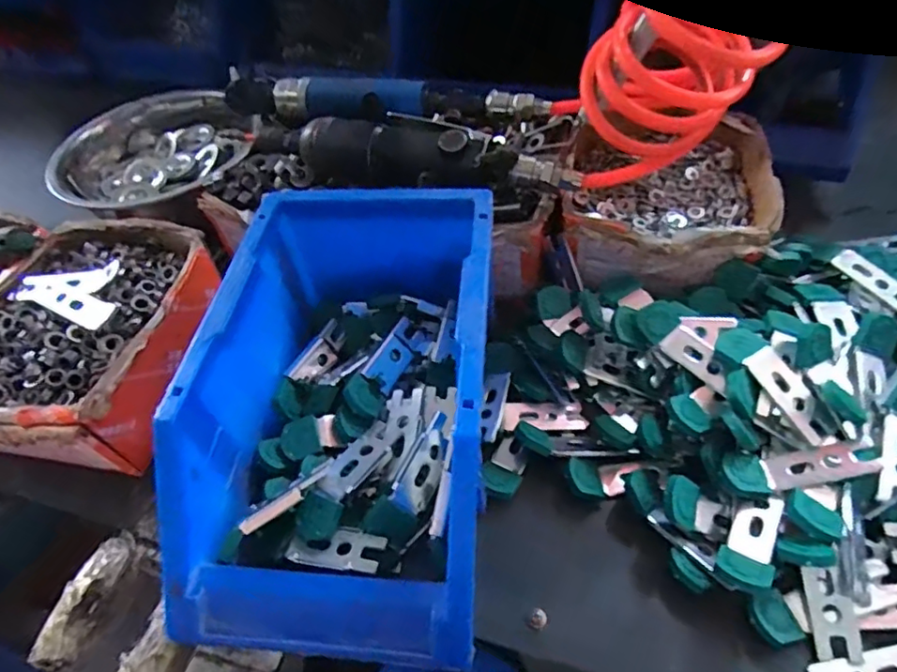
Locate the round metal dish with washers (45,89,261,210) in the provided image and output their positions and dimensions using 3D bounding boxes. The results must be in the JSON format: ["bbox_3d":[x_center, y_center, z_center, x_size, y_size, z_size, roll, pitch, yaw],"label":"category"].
[{"bbox_3d":[-0.267,-0.164,0.529,0.168,0.050,0.157,-3,50,3],"label":"round metal dish with washers"}]

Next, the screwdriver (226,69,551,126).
[{"bbox_3d":[-0.063,-0.190,0.468,0.283,0.034,0.038,8,51,11],"label":"screwdriver"}]

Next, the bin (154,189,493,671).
[{"bbox_3d":[-0.053,0.031,0.325,0.146,0.095,0.246,2,50,7],"label":"bin"}]

